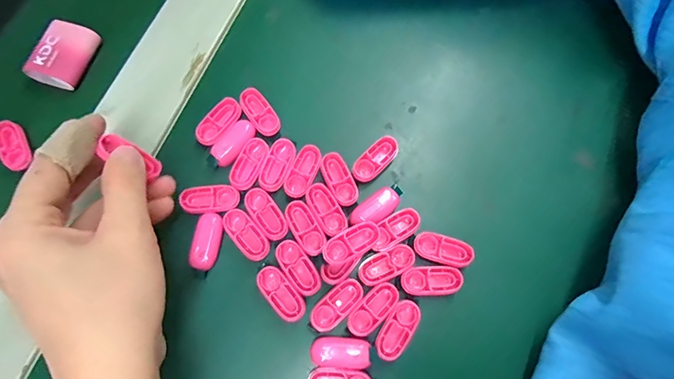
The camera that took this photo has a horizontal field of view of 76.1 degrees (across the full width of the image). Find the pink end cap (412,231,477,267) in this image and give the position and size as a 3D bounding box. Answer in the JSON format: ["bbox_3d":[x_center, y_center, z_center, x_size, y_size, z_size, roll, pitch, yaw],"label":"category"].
[{"bbox_3d":[0.063,0.035,0.252,0.035,0.004,0.016,17,73,5],"label":"pink end cap"}]

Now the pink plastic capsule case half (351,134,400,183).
[{"bbox_3d":[0.025,-0.019,0.269,0.016,0.004,0.034,40,76,11],"label":"pink plastic capsule case half"}]

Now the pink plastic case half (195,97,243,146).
[{"bbox_3d":[-0.075,-0.043,0.273,0.016,0.004,0.034,36,76,10],"label":"pink plastic case half"}]

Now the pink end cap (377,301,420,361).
[{"bbox_3d":[0.034,0.077,0.237,0.016,0.004,0.034,30,75,9],"label":"pink end cap"}]

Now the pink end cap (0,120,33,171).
[{"bbox_3d":[-0.205,-0.028,0.272,0.017,0.007,0.036,-30,75,-9],"label":"pink end cap"}]

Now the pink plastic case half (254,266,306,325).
[{"bbox_3d":[-0.032,0.058,0.241,0.016,0.004,0.034,-39,77,-12],"label":"pink plastic case half"}]

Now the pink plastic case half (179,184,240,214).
[{"bbox_3d":[-0.076,0.005,0.256,0.033,0.004,0.016,-8,73,-3],"label":"pink plastic case half"}]

